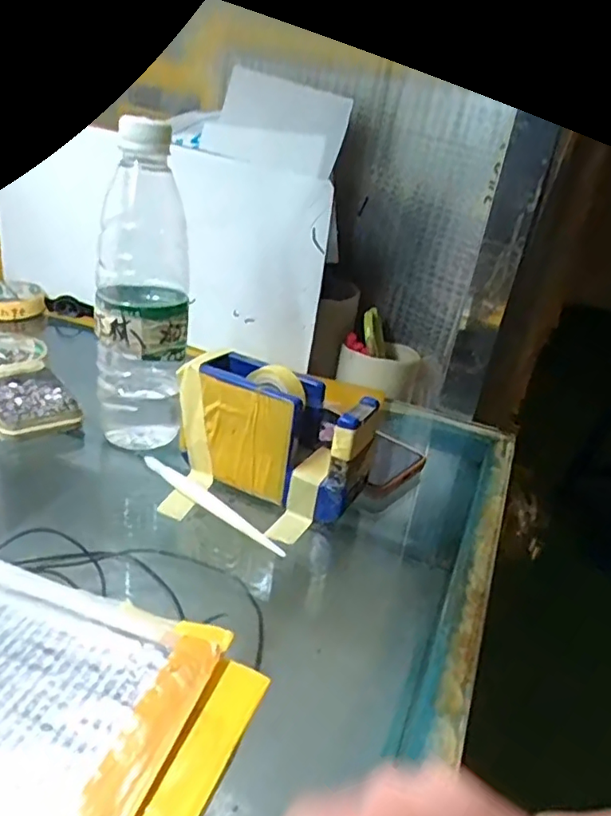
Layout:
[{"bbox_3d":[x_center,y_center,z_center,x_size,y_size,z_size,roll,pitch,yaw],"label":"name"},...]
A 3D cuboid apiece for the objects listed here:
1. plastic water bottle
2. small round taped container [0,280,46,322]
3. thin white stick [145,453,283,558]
[{"bbox_3d":[-0.115,-0.079,0.413,0.063,0.209,0.073,0,28,-15],"label":"plastic water bottle"},{"bbox_3d":[-0.350,-0.127,0.683,0.082,0.021,0.094,-6,30,-26],"label":"small round taped container"},{"bbox_3d":[-0.064,0.061,0.387,0.133,0.009,0.008,27,33,34],"label":"thin white stick"}]

